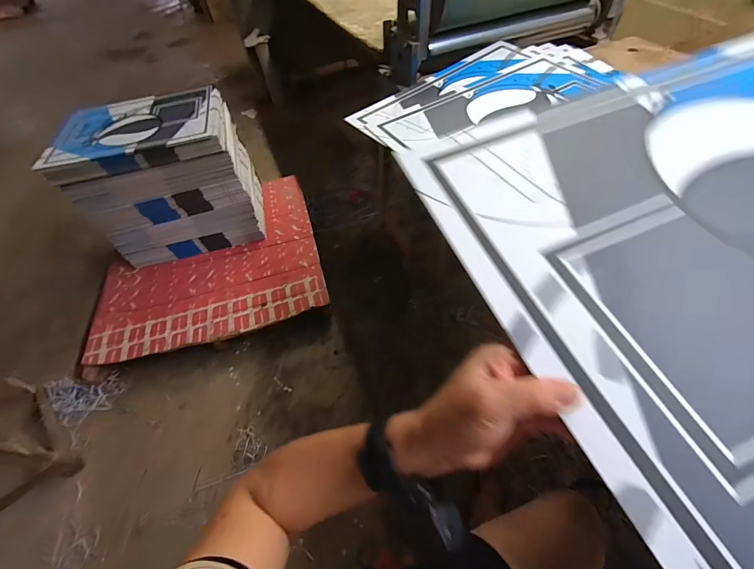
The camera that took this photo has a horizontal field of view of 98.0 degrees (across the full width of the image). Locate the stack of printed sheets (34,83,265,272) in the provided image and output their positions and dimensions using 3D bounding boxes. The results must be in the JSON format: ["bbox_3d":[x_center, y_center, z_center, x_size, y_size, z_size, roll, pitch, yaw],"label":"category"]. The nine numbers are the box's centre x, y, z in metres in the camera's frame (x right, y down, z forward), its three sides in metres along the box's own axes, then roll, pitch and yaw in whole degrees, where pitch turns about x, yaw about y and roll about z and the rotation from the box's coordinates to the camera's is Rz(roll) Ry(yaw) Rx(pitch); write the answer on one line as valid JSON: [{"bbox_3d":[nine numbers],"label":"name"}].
[{"bbox_3d":[-0.891,-0.457,1.448,0.631,0.499,0.482,-14,53,-5],"label":"stack of printed sheets"}]

